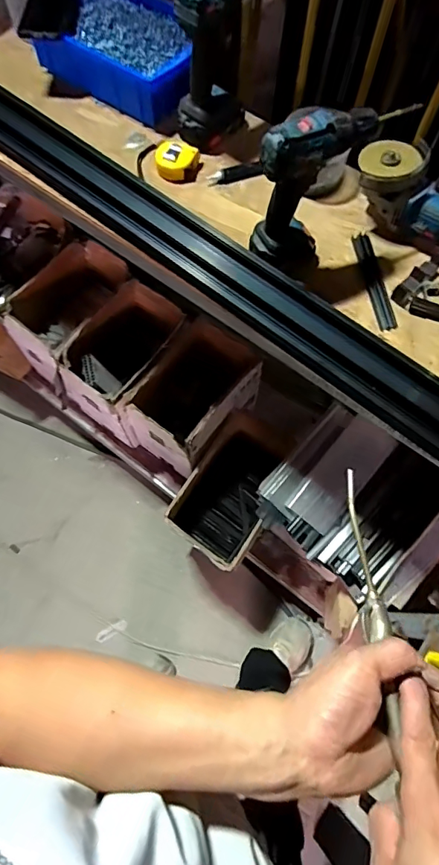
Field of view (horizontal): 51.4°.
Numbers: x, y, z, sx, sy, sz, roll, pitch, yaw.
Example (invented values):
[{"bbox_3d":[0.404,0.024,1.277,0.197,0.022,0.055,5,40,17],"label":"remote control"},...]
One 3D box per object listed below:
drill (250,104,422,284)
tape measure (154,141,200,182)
[{"bbox_3d":[0.128,-0.334,0.643,0.178,0.213,0.087,-33,75,-12],"label":"drill"},{"bbox_3d":[-0.075,-0.469,0.783,0.064,0.024,0.076,39,73,13],"label":"tape measure"}]

